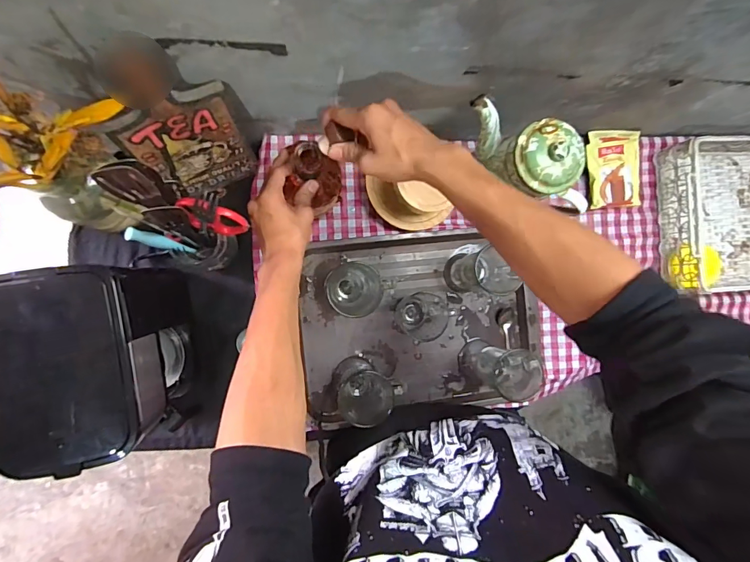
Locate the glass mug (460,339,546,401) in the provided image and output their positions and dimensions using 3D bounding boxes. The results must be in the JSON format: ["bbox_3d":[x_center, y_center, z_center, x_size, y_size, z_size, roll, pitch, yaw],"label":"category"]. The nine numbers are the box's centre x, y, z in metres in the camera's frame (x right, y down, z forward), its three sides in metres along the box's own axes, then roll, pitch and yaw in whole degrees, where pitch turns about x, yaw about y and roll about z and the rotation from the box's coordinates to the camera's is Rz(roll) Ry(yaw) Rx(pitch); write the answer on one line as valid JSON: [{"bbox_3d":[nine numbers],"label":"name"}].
[{"bbox_3d":[0.201,0.143,0.680,0.094,0.106,0.078,22,87,-9],"label":"glass mug"}]

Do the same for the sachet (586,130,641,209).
[{"bbox_3d":[0.416,-0.195,0.719,0.097,0.028,0.132,-5,91,-9],"label":"sachet"}]

